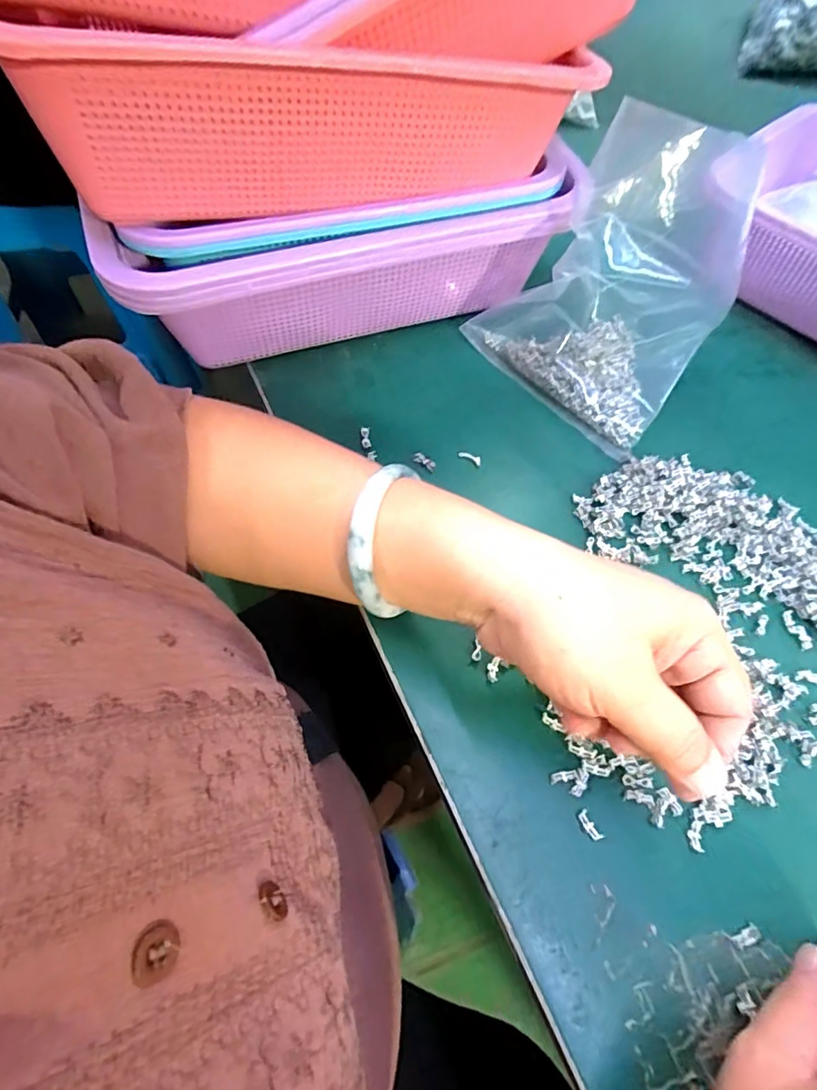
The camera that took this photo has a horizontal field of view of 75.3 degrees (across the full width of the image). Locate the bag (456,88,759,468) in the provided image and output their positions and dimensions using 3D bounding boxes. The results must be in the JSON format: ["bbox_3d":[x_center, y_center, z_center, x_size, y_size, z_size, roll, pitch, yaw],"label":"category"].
[{"bbox_3d":[0.142,-0.171,0.343,0.136,0.114,0.143,-37,68,-20],"label":"bag"}]

